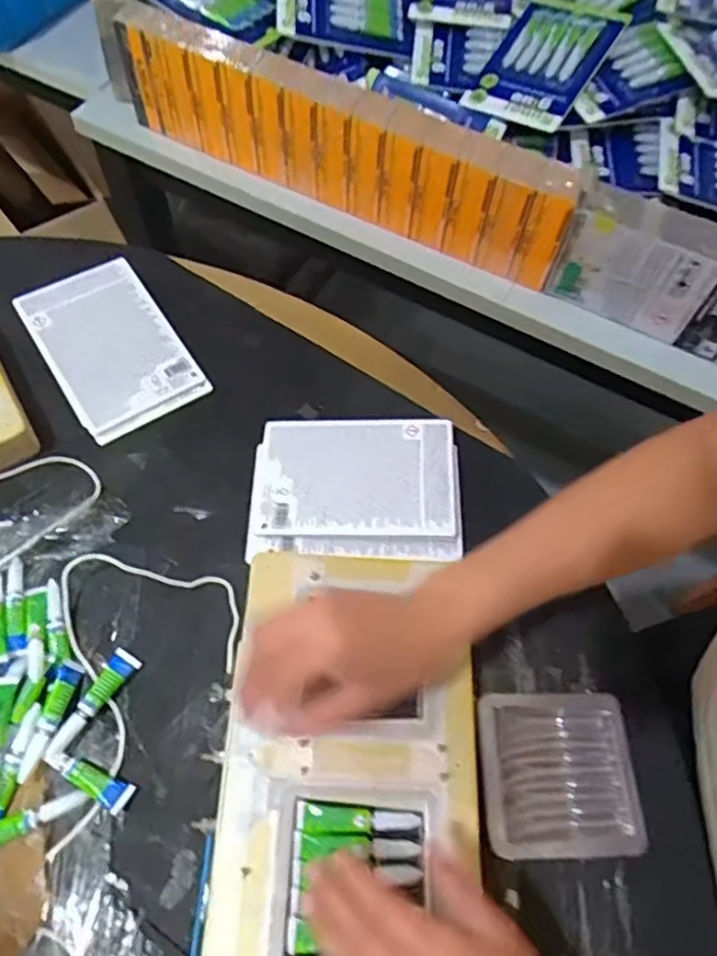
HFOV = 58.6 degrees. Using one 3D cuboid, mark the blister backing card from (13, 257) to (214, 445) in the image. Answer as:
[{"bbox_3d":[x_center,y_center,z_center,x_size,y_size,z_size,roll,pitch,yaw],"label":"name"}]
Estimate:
[{"bbox_3d":[-0.239,-0.129,0.613,0.117,0.006,0.181,-32,76,-17],"label":"blister backing card"}]

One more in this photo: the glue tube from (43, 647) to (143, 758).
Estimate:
[{"bbox_3d":[-0.195,0.164,0.467,0.019,0.015,0.083,29,65,12],"label":"glue tube"}]

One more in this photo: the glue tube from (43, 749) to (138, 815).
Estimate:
[{"bbox_3d":[-0.189,0.209,0.444,0.065,0.013,0.020,23,64,9],"label":"glue tube"}]

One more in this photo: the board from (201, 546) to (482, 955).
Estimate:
[{"bbox_3d":[-0.009,0.247,0.405,0.167,0.015,0.419,3,63,-2],"label":"board"}]

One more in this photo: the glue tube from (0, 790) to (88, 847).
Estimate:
[{"bbox_3d":[-0.223,0.229,0.425,0.077,0.013,0.013,-18,65,-29],"label":"glue tube"}]

